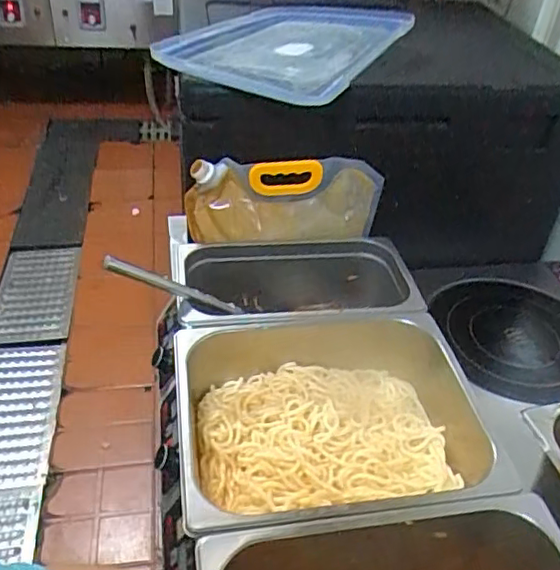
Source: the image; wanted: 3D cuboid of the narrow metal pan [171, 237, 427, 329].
[{"bbox_3d":[0.023,0.020,0.866,0.339,0.116,0.168,-2,38,-8],"label":"narrow metal pan"}]

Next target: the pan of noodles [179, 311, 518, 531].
[{"bbox_3d":[0.064,0.156,0.685,0.343,0.116,0.285,-3,38,-9],"label":"pan of noodles"}]

